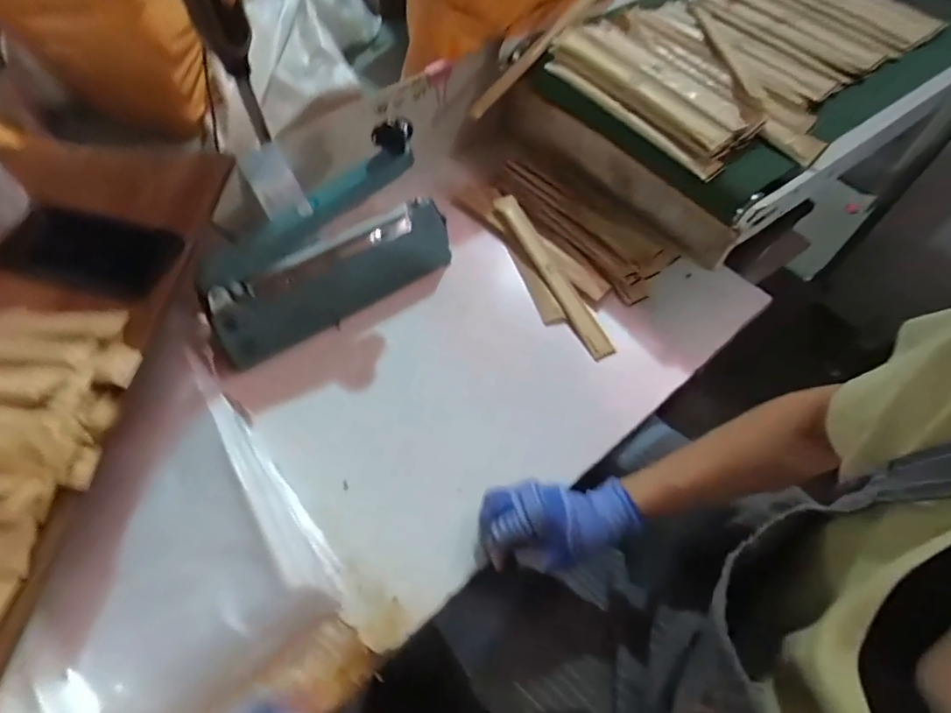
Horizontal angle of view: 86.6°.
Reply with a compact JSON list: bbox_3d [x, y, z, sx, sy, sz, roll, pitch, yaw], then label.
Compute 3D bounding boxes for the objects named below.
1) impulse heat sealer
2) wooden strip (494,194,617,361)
[{"bbox_3d":[-0.173,-0.124,0.577,0.297,0.167,0.086,-35,64,-19],"label":"impulse heat sealer"},{"bbox_3d":[0.096,-0.113,0.656,0.031,0.008,0.268,-25,66,-7],"label":"wooden strip"}]

